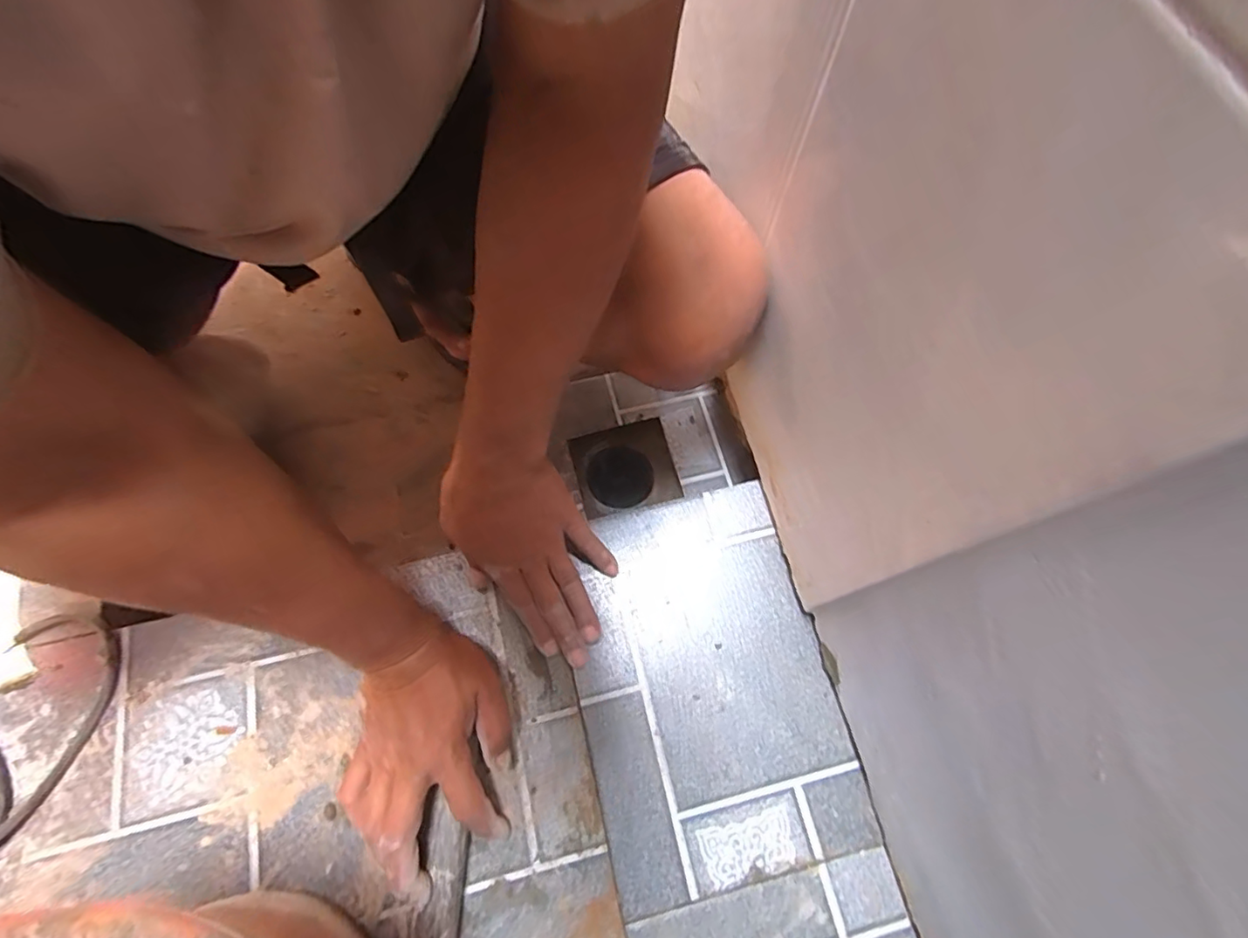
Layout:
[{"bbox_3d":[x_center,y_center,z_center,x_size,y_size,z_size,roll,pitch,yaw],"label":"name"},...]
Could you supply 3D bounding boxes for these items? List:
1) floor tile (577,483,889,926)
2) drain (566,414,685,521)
[{"bbox_3d":[0.065,0.175,0.475,0.207,0.008,0.304,-12,71,-7],"label":"floor tile"},{"bbox_3d":[0.000,0.001,0.643,0.109,0.025,0.096,-14,69,-7],"label":"drain"}]

